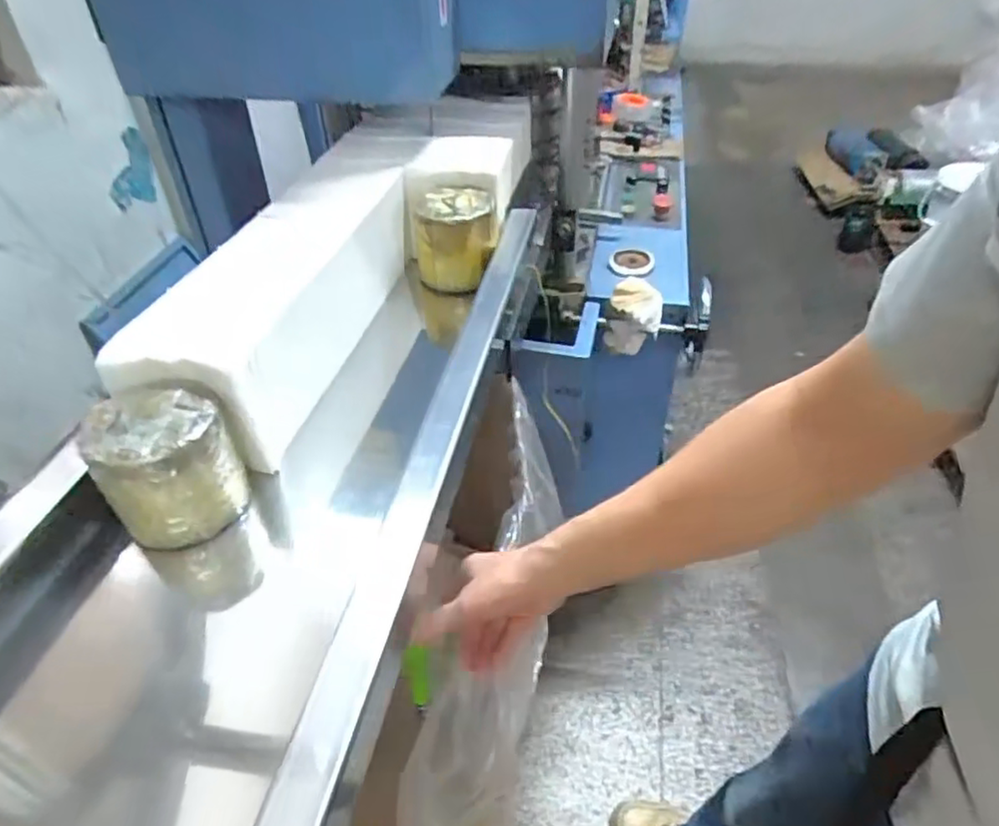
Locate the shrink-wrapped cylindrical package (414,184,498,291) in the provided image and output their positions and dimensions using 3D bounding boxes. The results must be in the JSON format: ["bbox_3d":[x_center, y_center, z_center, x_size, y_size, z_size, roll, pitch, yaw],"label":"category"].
[{"bbox_3d":[-0.051,-0.206,0.766,0.095,0.093,0.084,-1,42,2],"label":"shrink-wrapped cylindrical package"}]

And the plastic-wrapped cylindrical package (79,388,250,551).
[{"bbox_3d":[-0.253,0.040,0.492,0.089,0.095,0.091,31,52,31],"label":"plastic-wrapped cylindrical package"}]

